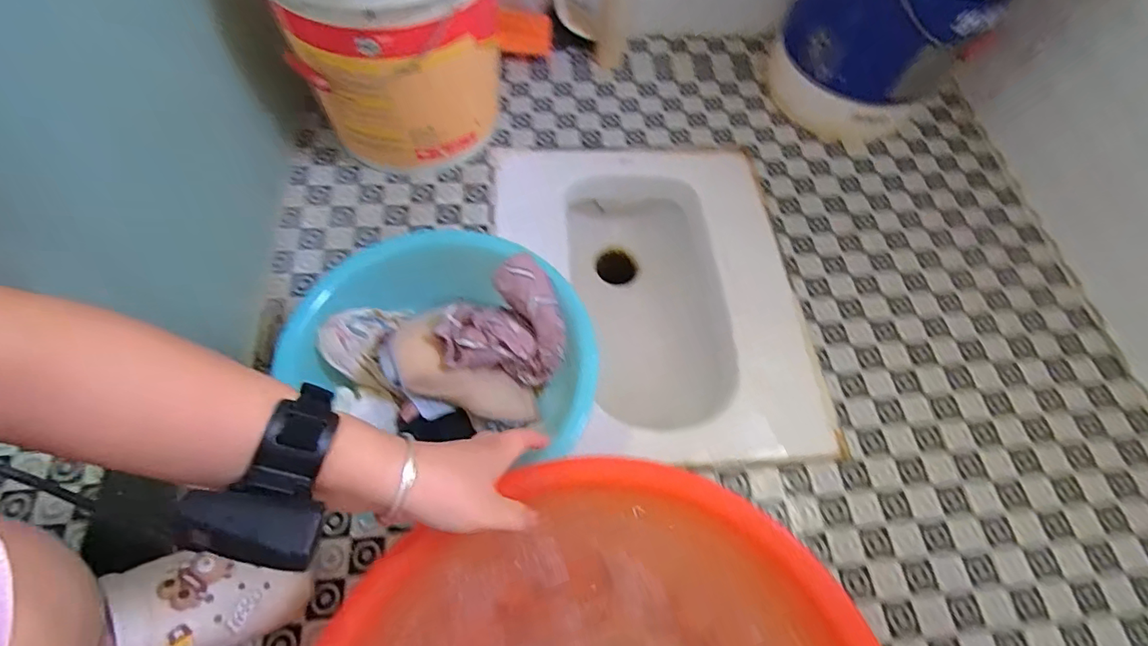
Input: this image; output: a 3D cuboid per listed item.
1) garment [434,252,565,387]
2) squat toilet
[{"bbox_3d":[-0.072,-0.002,0.520,0.121,0.086,0.100,-5,64,-6],"label":"garment"},{"bbox_3d":[0.093,-0.010,0.745,0.395,0.188,0.483,-3,64,-5],"label":"squat toilet"}]

